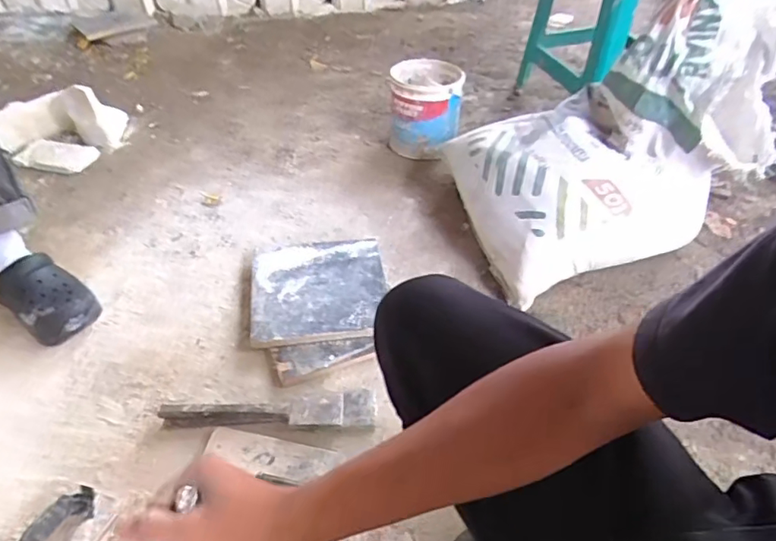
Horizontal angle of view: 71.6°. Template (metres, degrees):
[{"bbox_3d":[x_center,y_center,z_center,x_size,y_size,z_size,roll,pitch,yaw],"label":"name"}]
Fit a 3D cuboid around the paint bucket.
[{"bbox_3d":[0.094,-0.401,1.366,0.174,0.198,0.188,1,45,-1],"label":"paint bucket"}]

